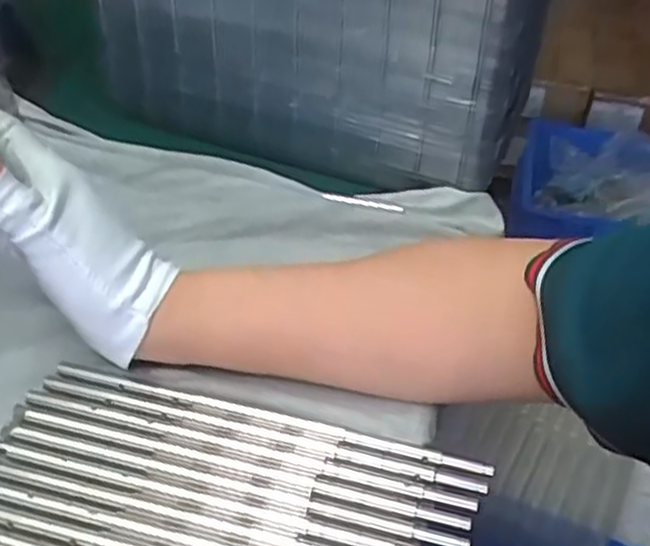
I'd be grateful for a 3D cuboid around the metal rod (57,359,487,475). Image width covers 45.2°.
[{"bbox_3d":[-0.028,0.067,0.366,0.208,0.004,0.009,11,41,9],"label":"metal rod"}]

